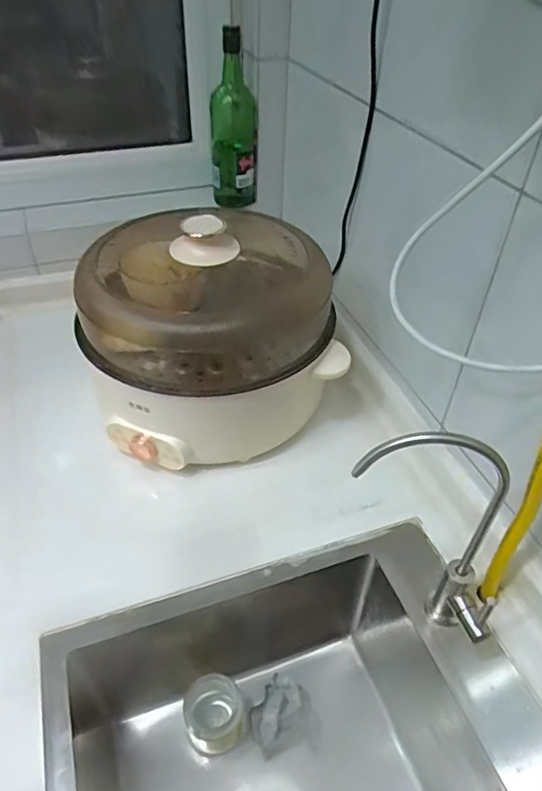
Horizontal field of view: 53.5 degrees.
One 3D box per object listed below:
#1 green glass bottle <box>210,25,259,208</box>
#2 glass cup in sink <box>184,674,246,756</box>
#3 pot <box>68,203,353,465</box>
[{"bbox_3d":[-0.064,-0.464,0.938,0.080,0.268,0.065,0,42,-3],"label":"green glass bottle"},{"bbox_3d":[-0.069,0.392,0.660,0.068,0.084,0.065,1,42,-1],"label":"glass cup in sink"},{"bbox_3d":[-0.094,-0.109,0.737,0.308,0.236,0.314,1,42,-1],"label":"pot"}]

